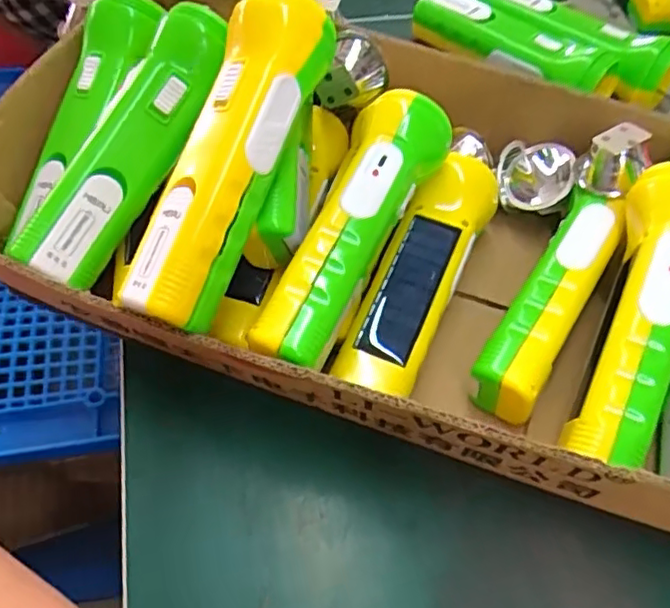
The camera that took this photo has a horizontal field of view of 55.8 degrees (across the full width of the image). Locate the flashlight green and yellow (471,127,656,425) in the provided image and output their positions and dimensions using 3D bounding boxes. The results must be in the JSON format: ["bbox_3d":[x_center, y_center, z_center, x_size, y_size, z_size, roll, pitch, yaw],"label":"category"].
[{"bbox_3d":[0.121,-0.020,0.333,0.035,0.031,0.174,27,71,14],"label":"flashlight green and yellow"}]

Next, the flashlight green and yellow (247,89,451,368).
[{"bbox_3d":[0.009,-0.036,0.317,0.044,0.057,0.156,22,57,11],"label":"flashlight green and yellow"}]

